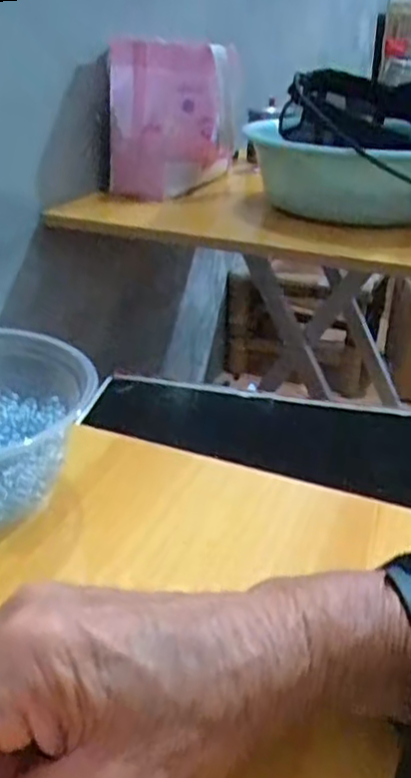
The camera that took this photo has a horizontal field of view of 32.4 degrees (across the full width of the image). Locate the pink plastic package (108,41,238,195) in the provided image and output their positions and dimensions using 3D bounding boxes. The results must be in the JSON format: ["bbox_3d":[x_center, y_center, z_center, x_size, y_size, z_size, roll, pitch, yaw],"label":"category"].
[{"bbox_3d":[-0.043,-0.363,0.956,0.168,0.189,0.065,-1,27,-8],"label":"pink plastic package"}]

